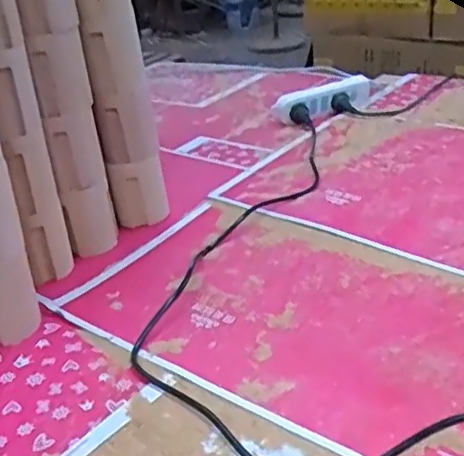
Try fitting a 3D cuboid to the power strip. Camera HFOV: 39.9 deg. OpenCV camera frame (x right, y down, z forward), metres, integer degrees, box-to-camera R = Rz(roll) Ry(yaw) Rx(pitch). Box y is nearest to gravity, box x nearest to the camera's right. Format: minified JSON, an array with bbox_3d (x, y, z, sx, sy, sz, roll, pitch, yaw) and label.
[{"bbox_3d":[0.177,-0.246,1.234,0.208,0.050,0.064,-16,30,-17],"label":"power strip"}]

